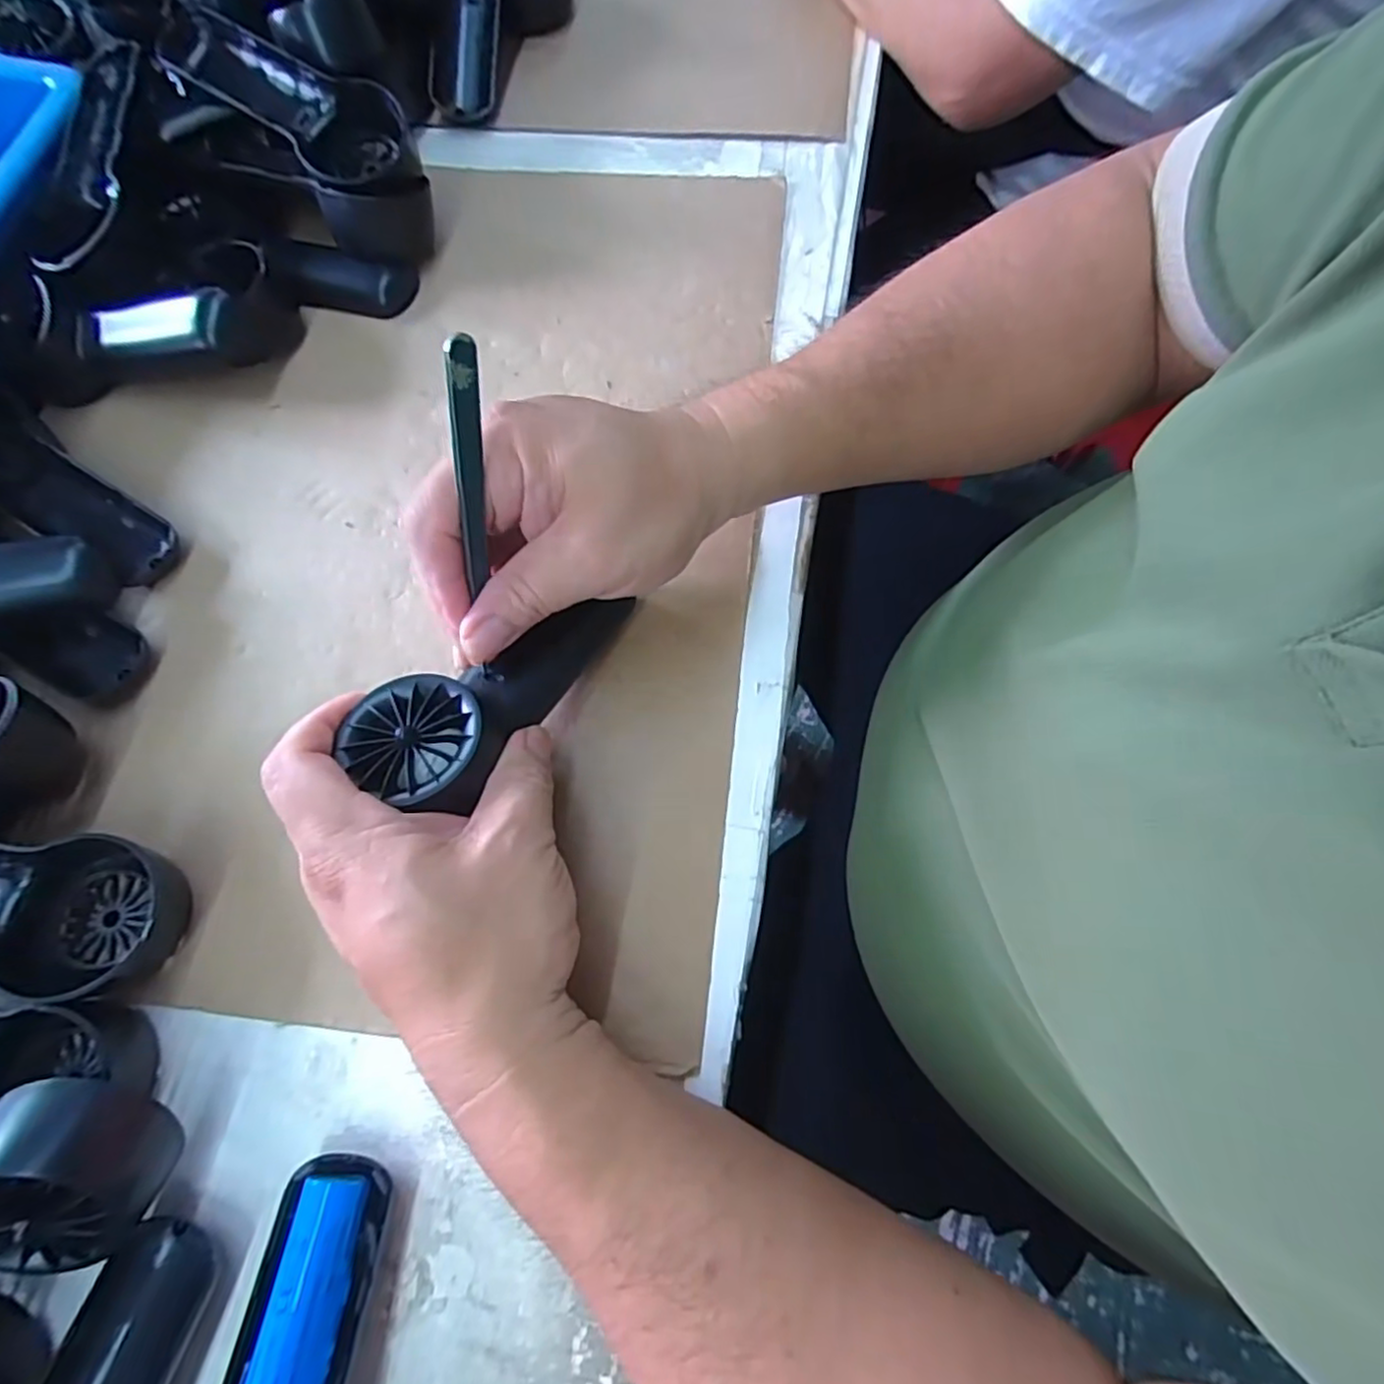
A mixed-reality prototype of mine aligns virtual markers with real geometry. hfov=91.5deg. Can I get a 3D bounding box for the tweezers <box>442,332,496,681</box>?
[{"bbox_3d":[-0.076,-0.056,0.239,0.006,0.131,0.008,18,44,7],"label":"tweezers"}]

